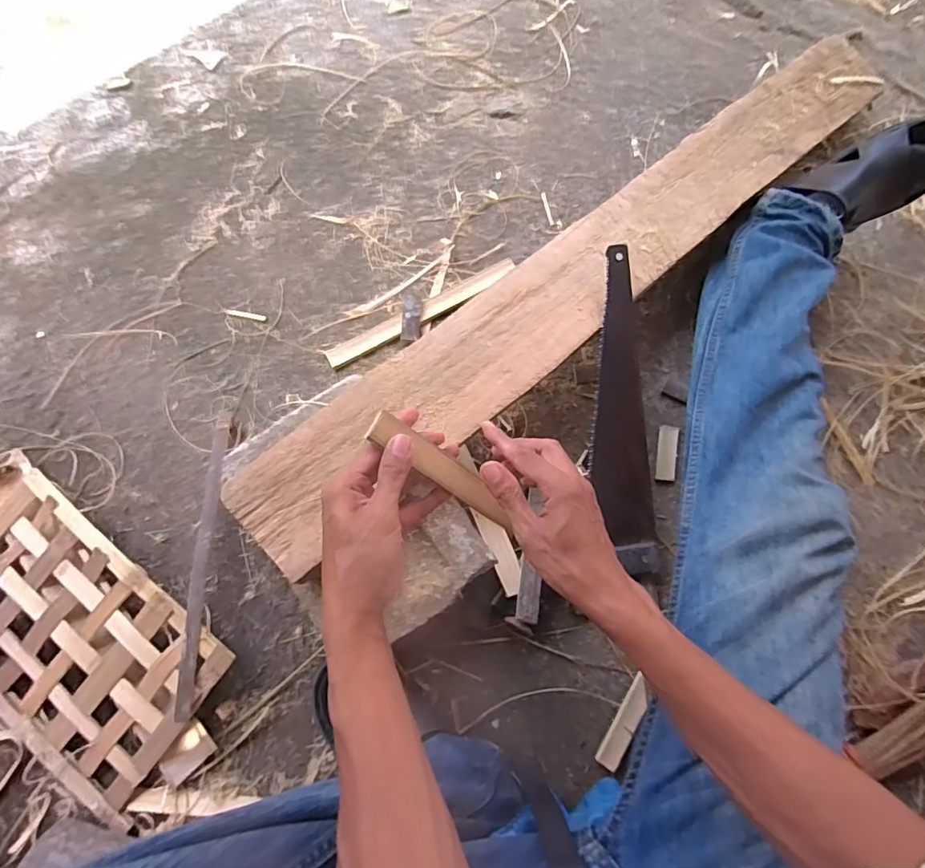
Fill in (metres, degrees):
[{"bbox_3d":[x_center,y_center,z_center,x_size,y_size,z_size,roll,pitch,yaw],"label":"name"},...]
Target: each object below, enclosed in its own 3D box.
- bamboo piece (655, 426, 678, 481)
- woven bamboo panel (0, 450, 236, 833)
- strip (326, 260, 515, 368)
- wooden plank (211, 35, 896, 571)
[{"bbox_3d":[0.278,0.025,0.693,0.027,0.009,0.077,-1,75,38],"label":"bamboo piece"},{"bbox_3d":[-0.479,0.239,0.610,0.442,0.044,0.232,37,78,7],"label":"woven bamboo panel"},{"bbox_3d":[-0.056,-0.177,0.743,0.303,0.014,0.034,-28,78,-8],"label":"strip"},{"bbox_3d":[0.178,-0.220,0.642,1.046,0.020,0.130,-39,81,-14],"label":"wooden plank"}]

